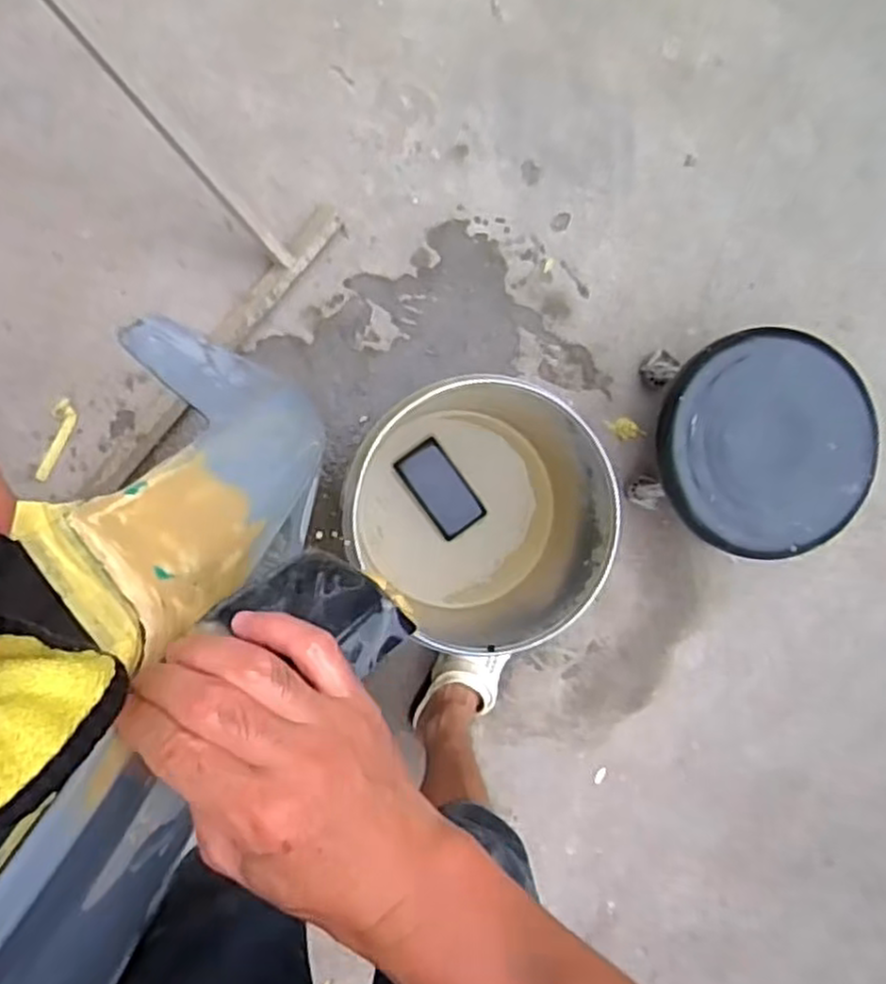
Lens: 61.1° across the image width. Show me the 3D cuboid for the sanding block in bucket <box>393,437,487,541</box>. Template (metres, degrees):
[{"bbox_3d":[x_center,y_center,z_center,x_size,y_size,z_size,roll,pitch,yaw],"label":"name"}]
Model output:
[{"bbox_3d":[-0.003,-0.003,1.020,0.069,0.009,0.131,-36,96,-8],"label":"sanding block in bucket"}]

